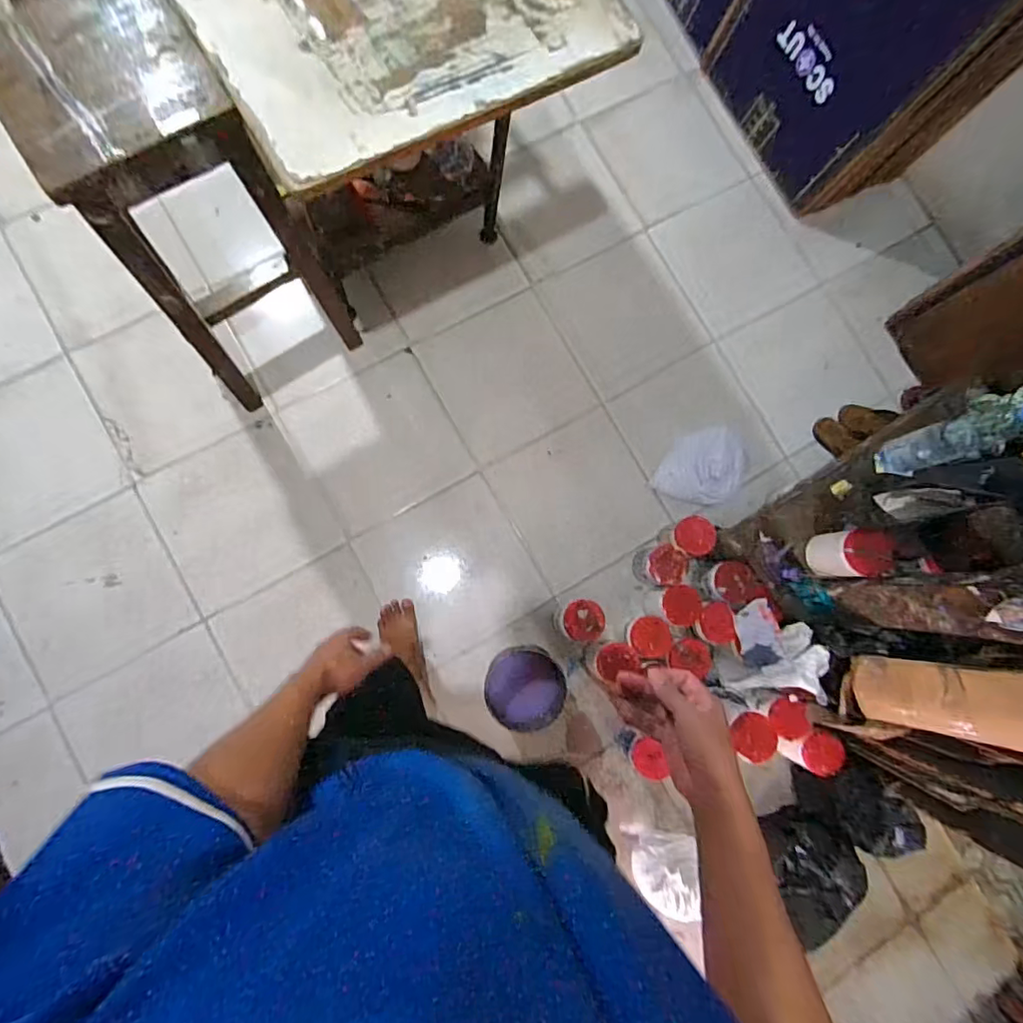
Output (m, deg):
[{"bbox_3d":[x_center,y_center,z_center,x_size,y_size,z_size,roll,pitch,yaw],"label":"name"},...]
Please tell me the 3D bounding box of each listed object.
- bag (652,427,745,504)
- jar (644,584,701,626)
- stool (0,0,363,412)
[{"bbox_3d":[0.545,-0.134,1.536,0.260,0.096,0.207,9,81,-4],"label":"bag"},{"bbox_3d":[0.428,0.246,1.448,0.107,0.125,0.101,1,82,-6],"label":"jar"},{"bbox_3d":[-0.596,-0.571,1.143,0.350,0.756,0.374,-28,86,-9],"label":"stool"}]

